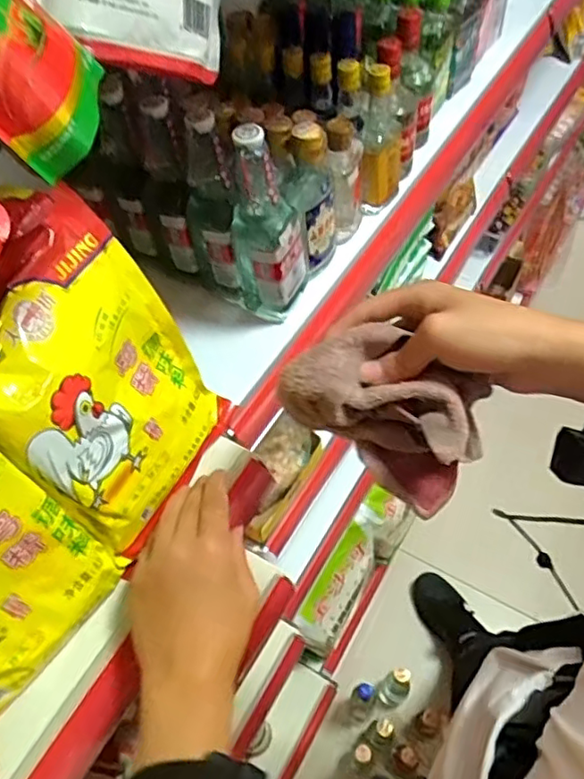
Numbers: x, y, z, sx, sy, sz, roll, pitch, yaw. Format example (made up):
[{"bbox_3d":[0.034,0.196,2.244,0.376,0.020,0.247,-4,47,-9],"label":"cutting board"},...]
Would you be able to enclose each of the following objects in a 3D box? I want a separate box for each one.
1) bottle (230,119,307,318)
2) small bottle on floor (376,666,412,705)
[{"bbox_3d":[-0.022,-0.150,0.559,0.051,0.185,0.056,19,59,17],"label":"bottle"},{"bbox_3d":[0.221,0.655,1.343,0.068,0.186,0.064,14,57,14],"label":"small bottle on floor"}]

